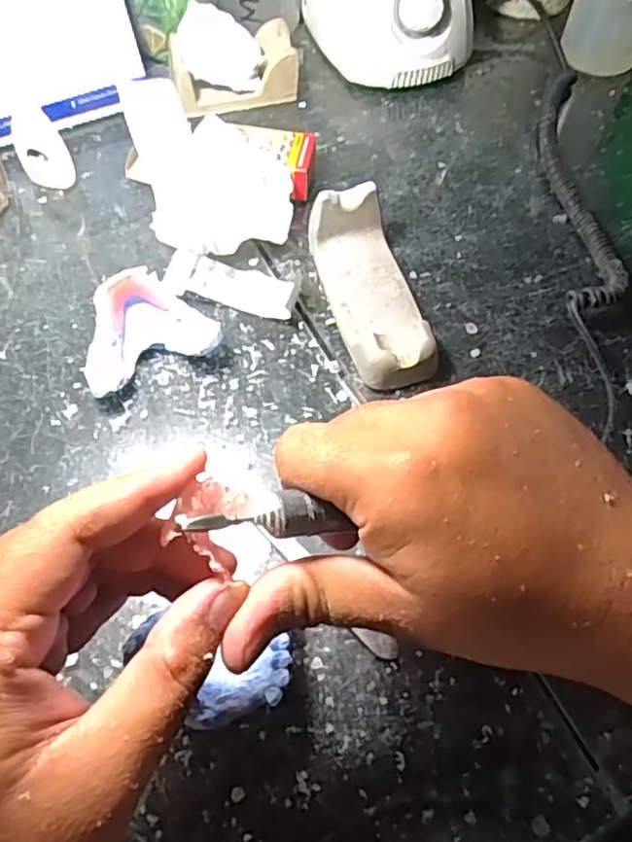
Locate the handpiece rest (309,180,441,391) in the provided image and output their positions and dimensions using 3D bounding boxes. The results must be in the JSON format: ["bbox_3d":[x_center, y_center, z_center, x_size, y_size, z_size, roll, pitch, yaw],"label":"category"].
[{"bbox_3d":[0.034,-0.077,0.379,0.048,0.042,0.115,-15,62,-9],"label":"handpiece rest"}]

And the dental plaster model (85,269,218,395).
[{"bbox_3d":[-0.097,-0.051,0.362,0.075,0.041,0.044,-32,66,-18],"label":"dental plaster model"}]

